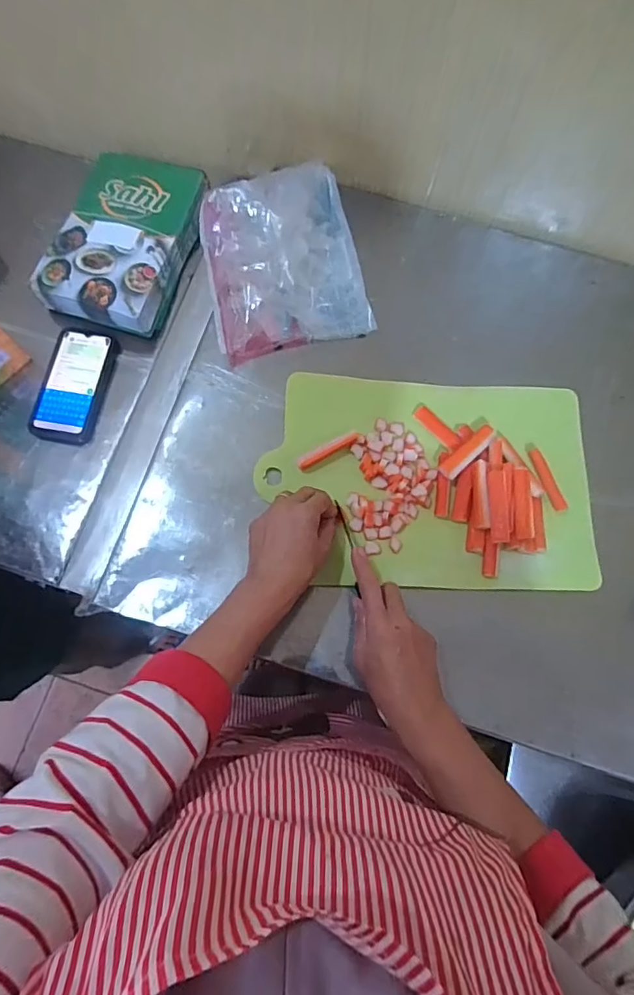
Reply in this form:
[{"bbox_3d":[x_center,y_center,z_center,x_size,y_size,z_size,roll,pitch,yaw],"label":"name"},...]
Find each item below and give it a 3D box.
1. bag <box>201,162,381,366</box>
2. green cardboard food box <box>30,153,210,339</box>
[{"bbox_3d":[-0.042,-0.292,0.600,0.182,0.064,0.223,-14,77,-5],"label":"bag"},{"bbox_3d":[-0.266,-0.359,0.702,0.175,0.046,0.255,17,76,2],"label":"green cardboard food box"}]

